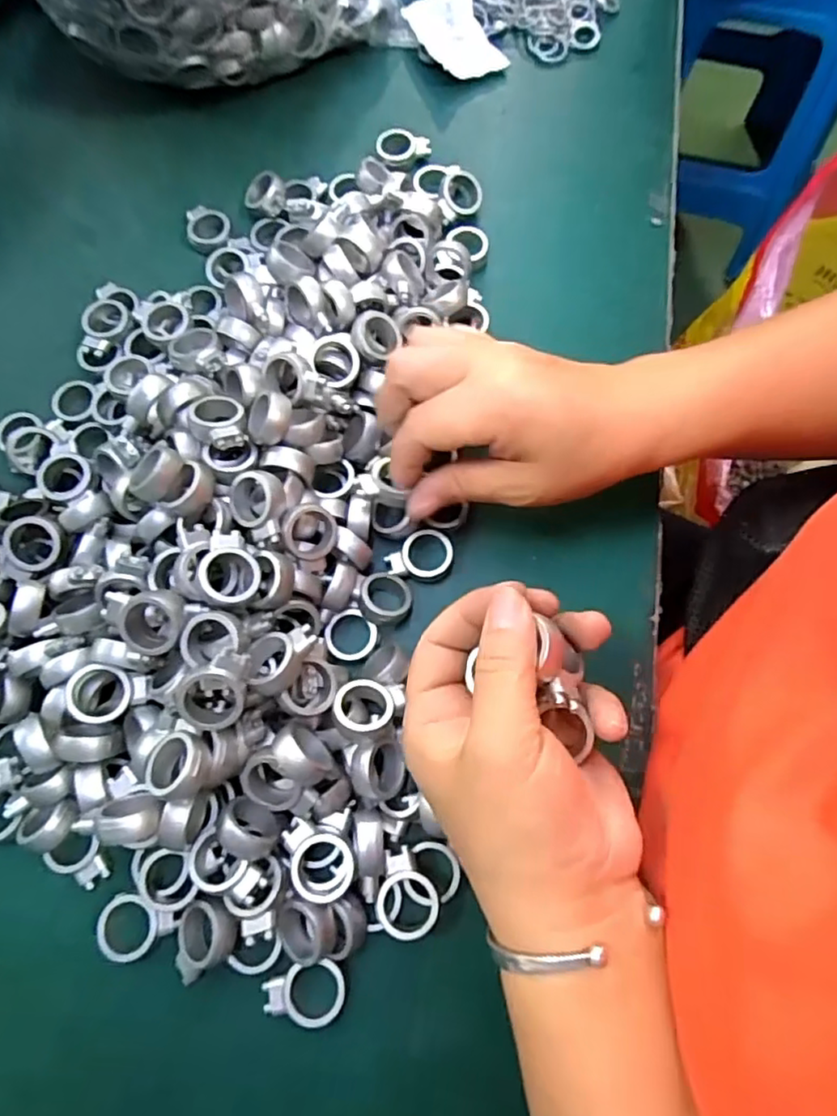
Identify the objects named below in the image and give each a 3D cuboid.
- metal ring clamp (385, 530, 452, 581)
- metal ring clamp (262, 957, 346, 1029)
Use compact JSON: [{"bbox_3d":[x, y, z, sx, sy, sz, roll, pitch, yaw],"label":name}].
[{"bbox_3d":[0.001,0.000,0.321,0.033,0.007,0.025,-22,73,-6],"label":"metal ring clamp"},{"bbox_3d":[-0.047,0.180,0.259,0.034,0.004,0.023,-11,72,-3],"label":"metal ring clamp"}]

